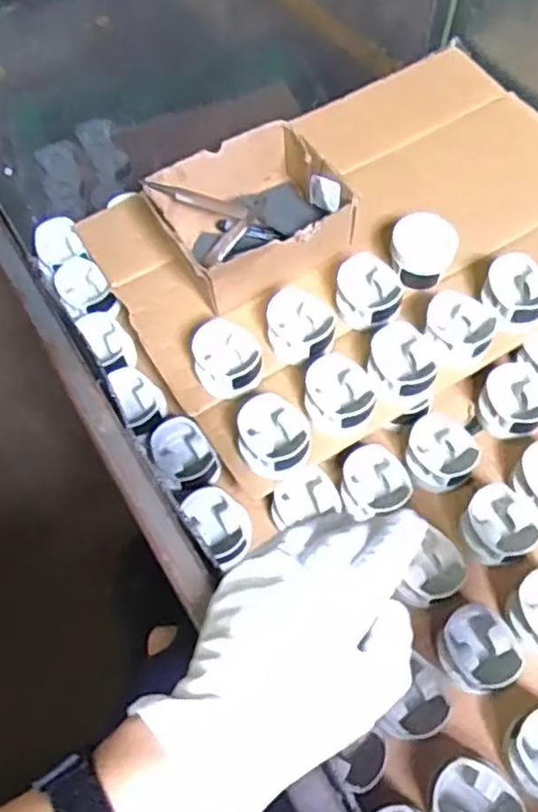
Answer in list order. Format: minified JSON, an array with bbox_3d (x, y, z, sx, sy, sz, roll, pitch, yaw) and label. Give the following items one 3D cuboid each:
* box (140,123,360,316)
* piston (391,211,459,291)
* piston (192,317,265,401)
[{"bbox_3d":[-0.023,-0.229,0.851,0.208,0.097,0.172,-26,64,-11],"label":"box"},{"bbox_3d":[0.184,-0.187,0.827,0.075,0.057,0.072,-1,62,2],"label":"piston"},{"bbox_3d":[-0.047,-0.053,0.780,0.074,0.051,0.078,-1,62,2],"label":"piston"}]

